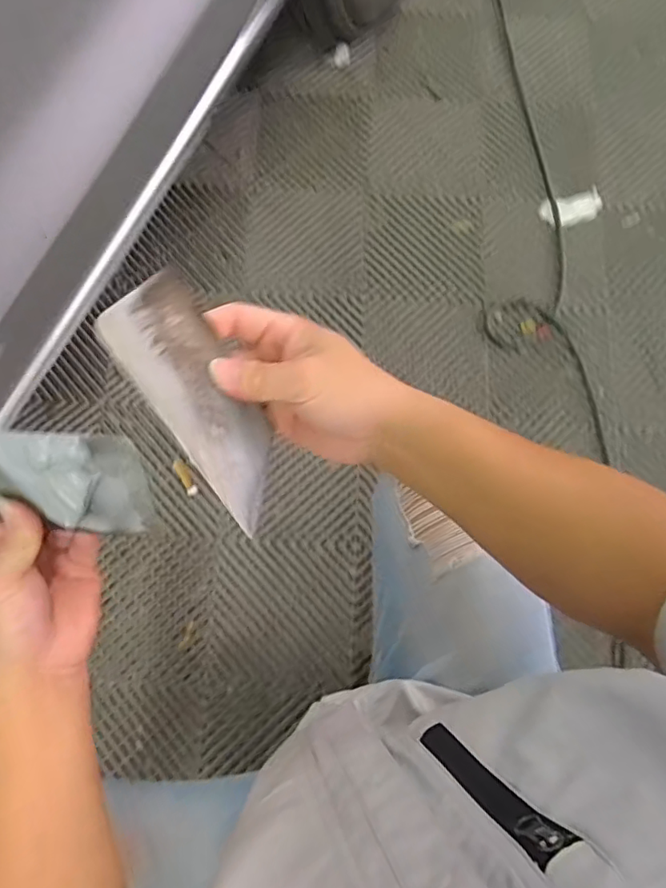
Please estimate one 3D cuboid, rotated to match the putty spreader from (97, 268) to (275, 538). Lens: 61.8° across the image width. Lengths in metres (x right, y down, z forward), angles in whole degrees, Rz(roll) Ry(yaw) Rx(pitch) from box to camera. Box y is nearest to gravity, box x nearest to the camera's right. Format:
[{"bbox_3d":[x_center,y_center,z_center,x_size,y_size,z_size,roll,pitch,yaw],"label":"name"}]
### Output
[{"bbox_3d":[-0.064,-0.022,0.289,0.004,0.125,0.070,-13,31,27],"label":"putty spreader"}]

